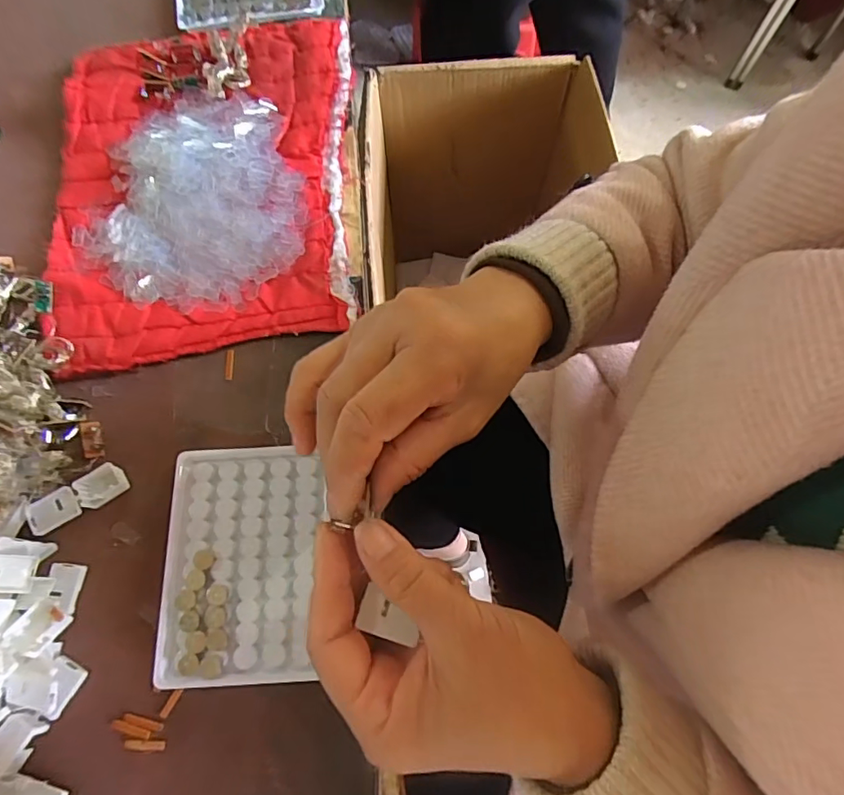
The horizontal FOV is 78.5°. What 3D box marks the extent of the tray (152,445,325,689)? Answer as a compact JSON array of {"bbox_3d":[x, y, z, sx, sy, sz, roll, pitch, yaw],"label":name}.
[{"bbox_3d":[-0.105,0.095,0.304,0.086,0.015,0.128,-1,70,-1],"label":"tray"}]

